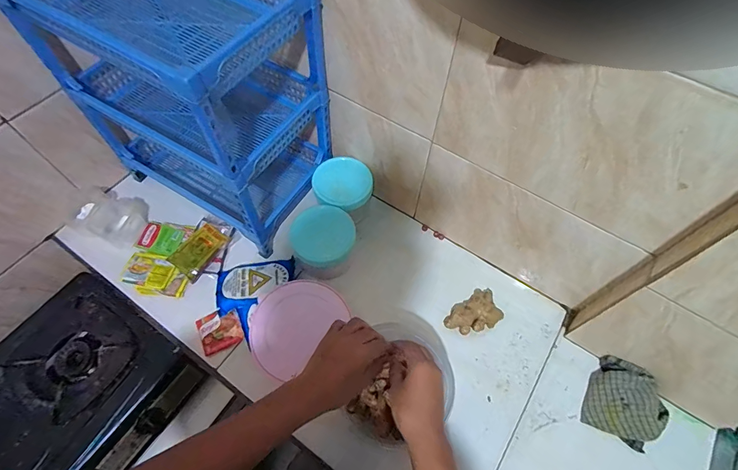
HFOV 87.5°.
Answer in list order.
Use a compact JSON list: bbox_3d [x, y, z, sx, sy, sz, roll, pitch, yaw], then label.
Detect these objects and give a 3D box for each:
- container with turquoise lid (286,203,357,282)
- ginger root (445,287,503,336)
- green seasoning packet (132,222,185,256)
[{"bbox_3d":[-0.096,0.016,0.803,0.128,0.099,0.119,-2,60,-3],"label":"container with turquoise lid"},{"bbox_3d":[0.210,0.157,0.764,0.118,0.030,0.073,-30,66,-18],"label":"ginger root"},{"bbox_3d":[-0.447,0.009,0.828,0.093,0.020,0.065,17,61,8],"label":"green seasoning packet"}]

